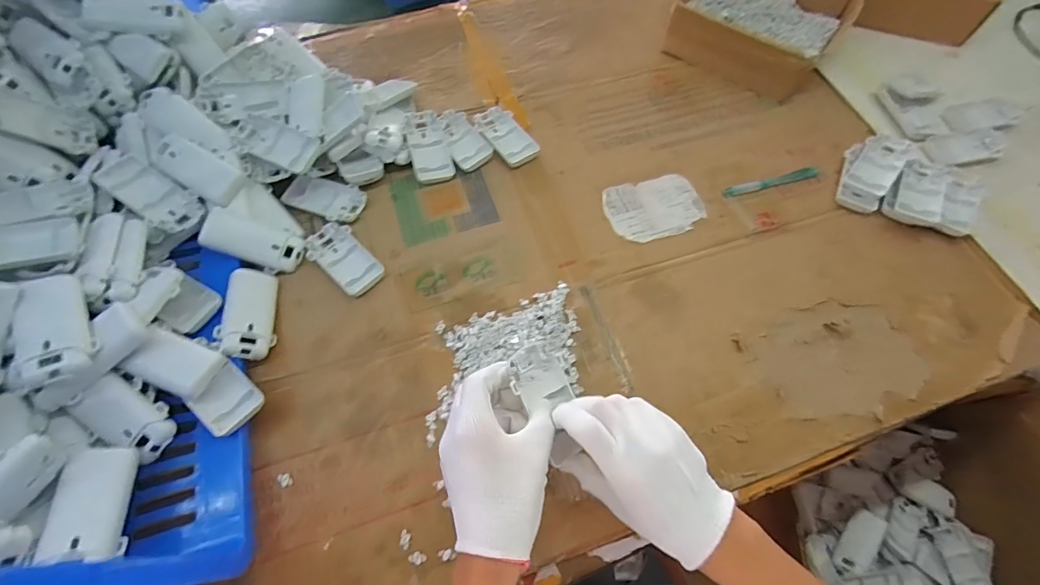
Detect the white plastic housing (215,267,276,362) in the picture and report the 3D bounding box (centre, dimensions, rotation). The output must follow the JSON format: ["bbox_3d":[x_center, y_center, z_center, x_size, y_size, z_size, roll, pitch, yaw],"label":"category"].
[{"bbox_3d":[-0.274,0.022,0.473,0.050,0.020,0.098,11,52,-38],"label":"white plastic housing"}]

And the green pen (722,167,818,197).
[{"bbox_3d":[0.310,-0.137,0.575,0.127,0.009,0.015,-16,65,-7],"label":"green pen"}]

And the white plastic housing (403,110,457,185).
[{"bbox_3d":[-0.114,-0.181,0.583,0.047,0.032,0.097,-17,65,-8],"label":"white plastic housing"}]

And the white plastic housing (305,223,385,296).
[{"bbox_3d":[-0.195,-0.039,0.520,0.097,0.016,0.053,36,70,16],"label":"white plastic housing"}]

